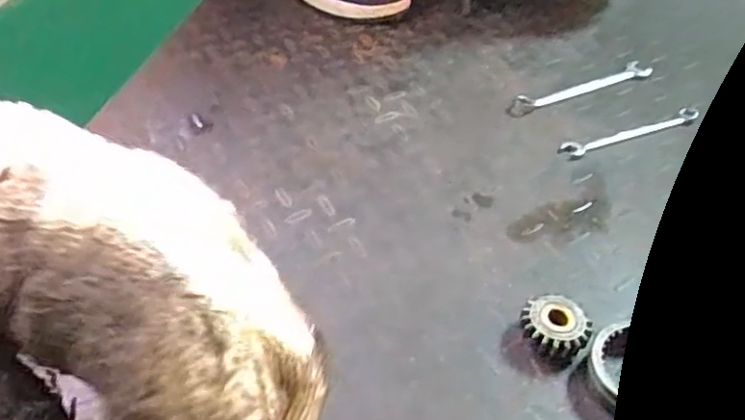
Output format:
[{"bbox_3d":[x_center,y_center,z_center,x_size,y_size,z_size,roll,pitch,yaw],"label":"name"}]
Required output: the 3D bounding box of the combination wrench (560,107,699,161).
[{"bbox_3d":[0.252,-0.076,0.675,0.154,0.009,0.021,-16,46,-18],"label":"combination wrench"}]

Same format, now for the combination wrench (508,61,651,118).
[{"bbox_3d":[0.216,-0.128,0.728,0.182,0.006,0.027,-20,47,-21],"label":"combination wrench"}]

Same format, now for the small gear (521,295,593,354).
[{"bbox_3d":[0.128,0.085,0.492,0.042,0.030,0.042,1,43,-1],"label":"small gear"}]

